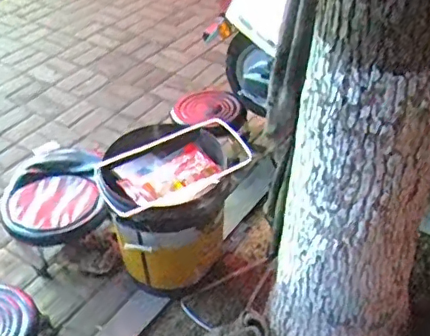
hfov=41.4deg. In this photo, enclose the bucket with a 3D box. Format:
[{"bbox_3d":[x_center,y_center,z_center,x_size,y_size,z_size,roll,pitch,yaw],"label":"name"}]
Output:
[{"bbox_3d":[-0.145,0.135,1.710,0.354,0.430,0.388,-1,40,0],"label":"bucket"}]

